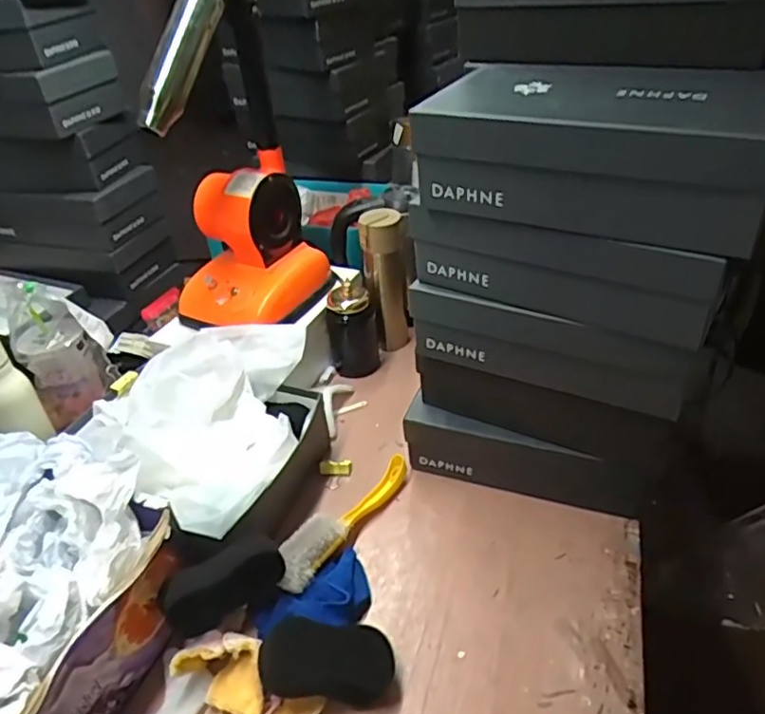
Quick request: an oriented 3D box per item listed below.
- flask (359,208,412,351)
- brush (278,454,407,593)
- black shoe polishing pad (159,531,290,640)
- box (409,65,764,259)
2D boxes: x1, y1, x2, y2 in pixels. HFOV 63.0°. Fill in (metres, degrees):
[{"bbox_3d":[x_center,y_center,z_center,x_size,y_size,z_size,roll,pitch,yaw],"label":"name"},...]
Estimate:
[{"bbox_3d":[0.007,-0.118,1.026,0.071,0.238,0.065,-4,37,2],"label":"flask"},{"bbox_3d":[-0.047,0.197,0.772,0.051,0.049,0.237,19,43,29],"label":"brush"},{"bbox_3d":[-0.168,0.235,0.655,0.125,0.065,0.043,-21,40,-21],"label":"black shoe polishing pad"},{"bbox_3d":[0.196,-0.192,0.562,0.292,0.099,0.166,20,43,29],"label":"box"}]

